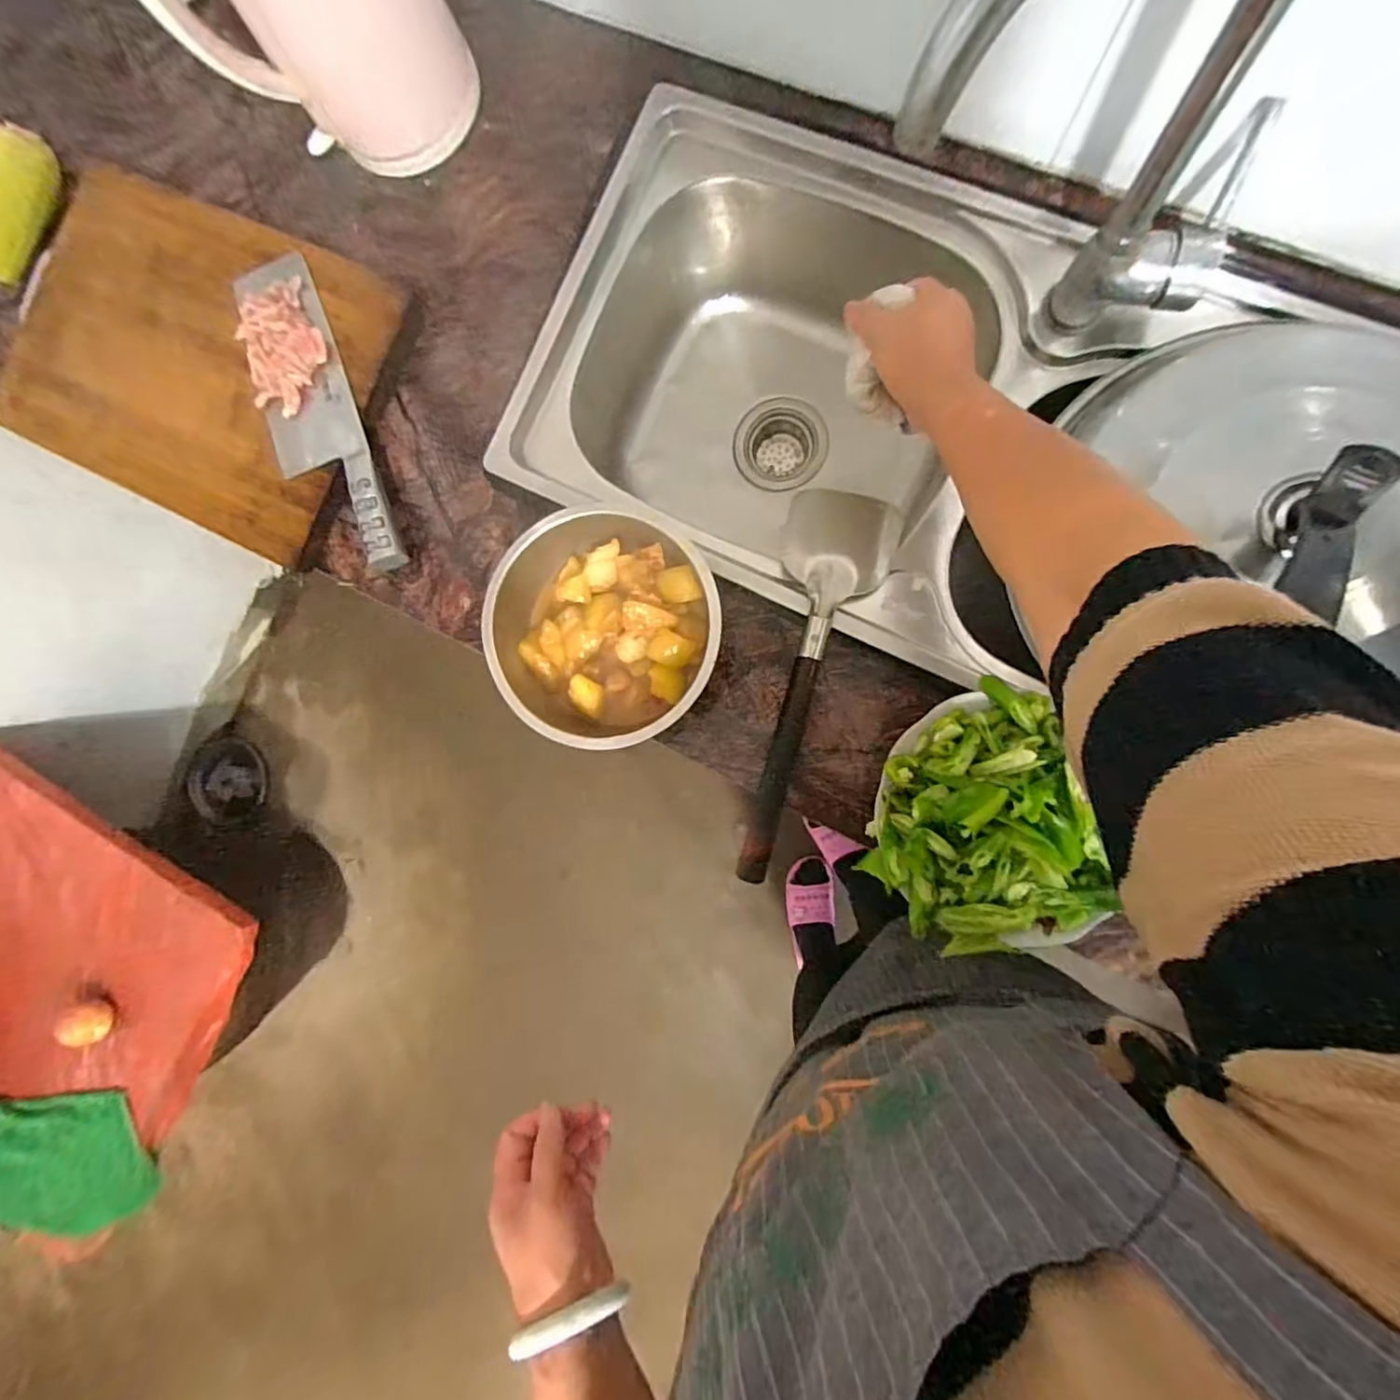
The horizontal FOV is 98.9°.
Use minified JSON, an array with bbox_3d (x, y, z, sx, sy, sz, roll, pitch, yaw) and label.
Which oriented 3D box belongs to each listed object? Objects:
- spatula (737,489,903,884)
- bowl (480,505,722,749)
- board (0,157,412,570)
[{"bbox_3d":[0.105,-0.012,0.520,0.096,0.037,0.343,8,89,7],"label":"spatula"},{"bbox_3d":[-0.081,-0.049,0.505,0.193,0.064,0.166,1,88,7],"label":"bowl"},{"bbox_3d":[-0.472,-0.320,0.558,0.325,0.028,0.272,25,96,0],"label":"board"}]

